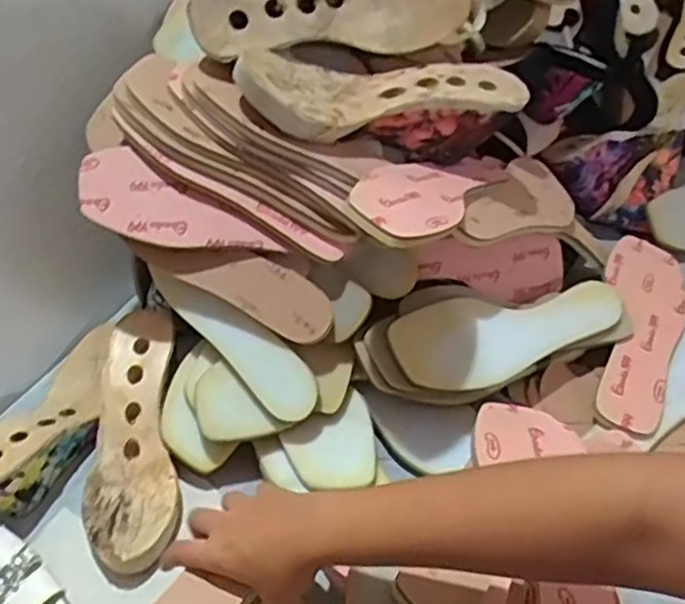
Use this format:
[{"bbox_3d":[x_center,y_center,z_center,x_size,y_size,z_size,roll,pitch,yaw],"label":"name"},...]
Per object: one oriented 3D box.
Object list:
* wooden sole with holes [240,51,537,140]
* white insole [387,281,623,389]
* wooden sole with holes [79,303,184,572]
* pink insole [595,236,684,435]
[{"bbox_3d":[0.037,-0.184,0.582,0.241,0.052,0.086,-7,45,-5],"label":"wooden sole with holes"},{"bbox_3d":[0.161,0.029,0.658,0.242,0.078,0.020,-8,0,-16],"label":"white insole"},{"bbox_3d":[-0.187,0.116,0.625,0.085,0.043,0.235,-5,61,-3],"label":"wooden sole with holes"},{"bbox_3d":[0.297,0.023,0.710,0.092,0.011,0.237,30,56,8],"label":"pink insole"}]

